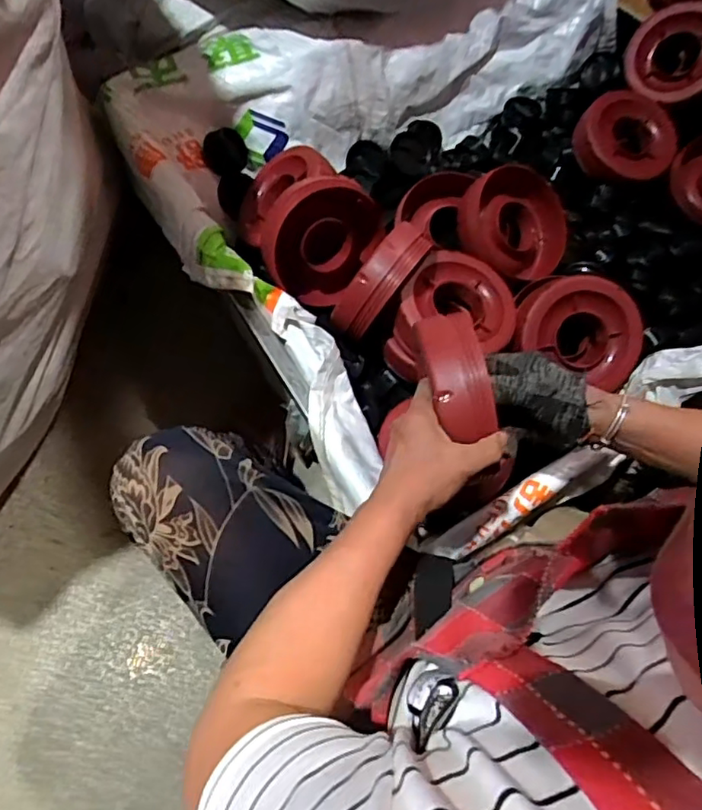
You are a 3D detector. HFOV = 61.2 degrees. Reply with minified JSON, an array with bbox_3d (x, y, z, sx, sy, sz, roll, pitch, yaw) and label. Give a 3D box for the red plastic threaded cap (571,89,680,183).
[{"bbox_3d":[0.449,-0.433,0.971,0.154,0.038,0.154,-44,89,-8],"label":"red plastic threaded cap"}]

